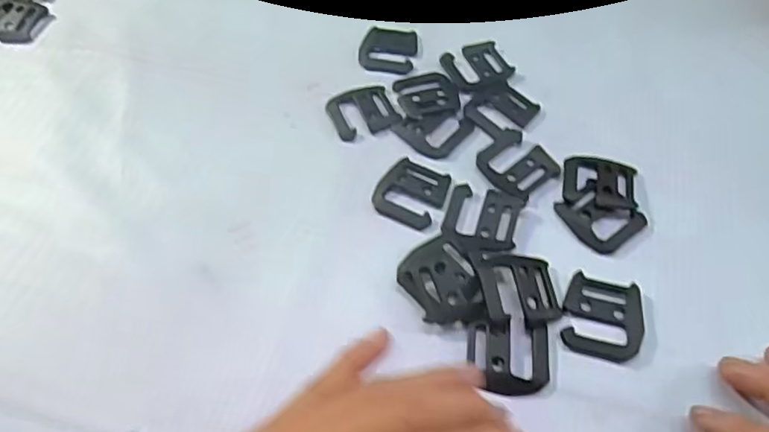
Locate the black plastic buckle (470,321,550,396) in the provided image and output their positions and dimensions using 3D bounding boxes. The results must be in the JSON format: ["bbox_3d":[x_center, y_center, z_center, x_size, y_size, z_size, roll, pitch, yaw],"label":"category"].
[{"bbox_3d":[0.056,0.064,0.269,0.037,0.004,0.033,3,57,4],"label":"black plastic buckle"}]

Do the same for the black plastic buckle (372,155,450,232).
[{"bbox_3d":[0.014,-0.013,0.322,0.037,0.004,0.038,26,61,18],"label":"black plastic buckle"}]

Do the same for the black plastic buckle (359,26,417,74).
[{"bbox_3d":[0.003,-0.109,0.385,0.036,0.004,0.041,7,57,6],"label":"black plastic buckle"}]

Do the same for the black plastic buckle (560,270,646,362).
[{"bbox_3d":[0.104,0.048,0.279,0.036,0.004,0.038,12,58,9],"label":"black plastic buckle"}]

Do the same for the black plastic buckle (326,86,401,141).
[{"bbox_3d":[-0.013,-0.063,0.355,0.038,0.004,0.036,-20,58,-11],"label":"black plastic buckle"}]

